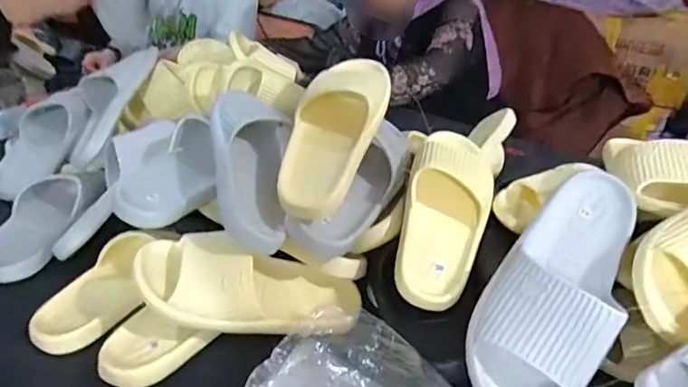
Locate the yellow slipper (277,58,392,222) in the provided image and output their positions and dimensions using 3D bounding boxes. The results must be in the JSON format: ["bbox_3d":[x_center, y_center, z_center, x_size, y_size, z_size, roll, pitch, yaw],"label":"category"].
[{"bbox_3d":[-0.012,-0.074,0.614,0.097,0.054,0.238,13,63,16],"label":"yellow slipper"}]

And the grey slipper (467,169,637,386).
[{"bbox_3d":[0.211,0.088,0.509,0.121,0.058,0.280,21,66,27],"label":"grey slipper"}]

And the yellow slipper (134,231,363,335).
[{"bbox_3d":[-0.099,0.100,0.565,0.251,0.071,0.092,14,30,-11],"label":"yellow slipper"}]

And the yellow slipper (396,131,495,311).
[{"bbox_3d":[0.120,0.012,0.595,0.096,0.065,0.241,11,56,14],"label":"yellow slipper"}]

